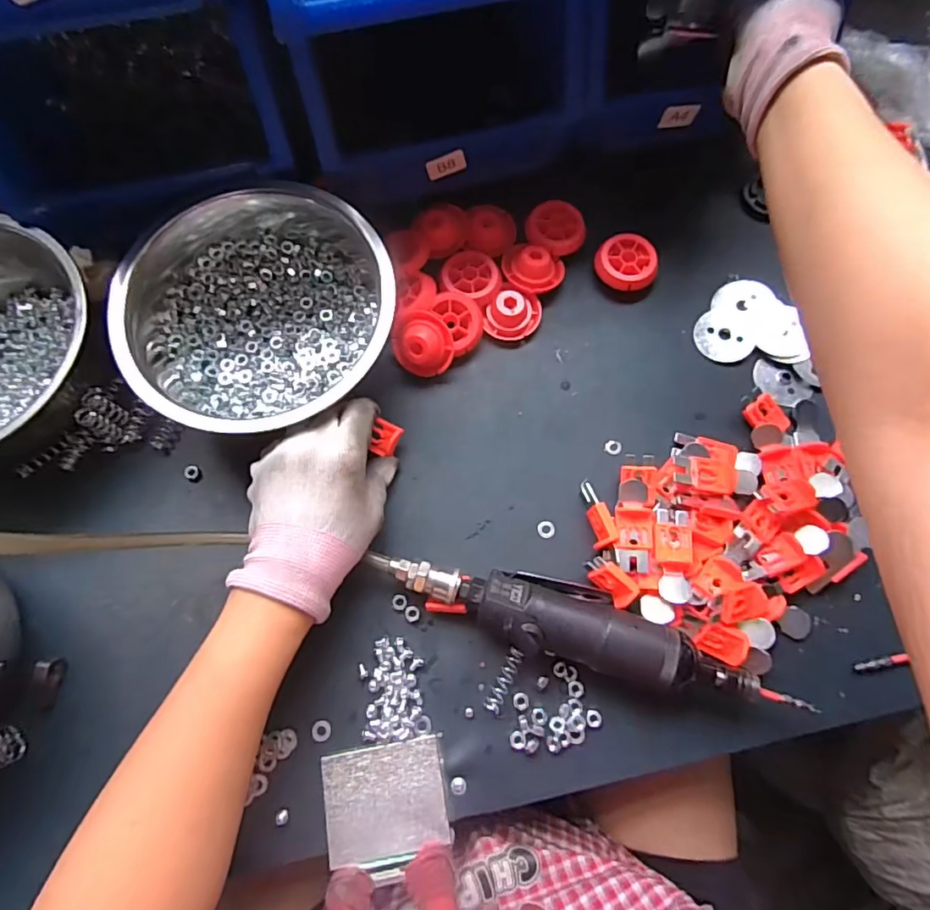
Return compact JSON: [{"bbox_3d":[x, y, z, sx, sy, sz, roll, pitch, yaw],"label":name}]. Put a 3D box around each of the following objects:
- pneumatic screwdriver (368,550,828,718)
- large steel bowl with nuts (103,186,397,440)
[{"bbox_3d":[0.087,0.113,0.352,0.262,0.034,0.052,15,72,5],"label":"pneumatic screwdriver"},{"bbox_3d":[-0.143,-0.104,0.398,0.180,0.073,0.170,0,79,-1],"label":"large steel bowl with nuts"}]

